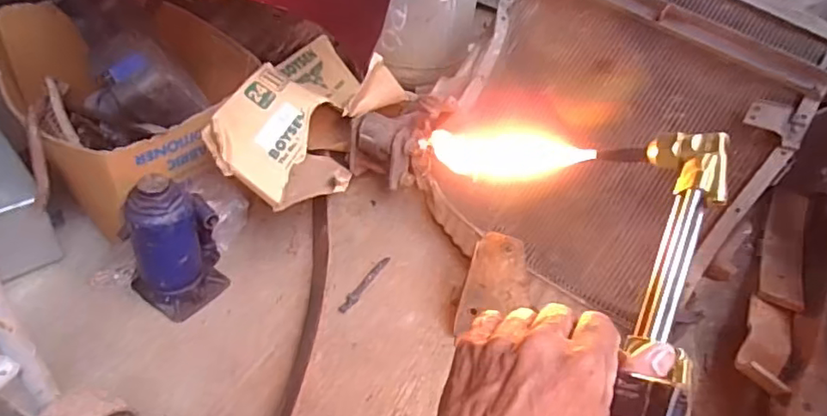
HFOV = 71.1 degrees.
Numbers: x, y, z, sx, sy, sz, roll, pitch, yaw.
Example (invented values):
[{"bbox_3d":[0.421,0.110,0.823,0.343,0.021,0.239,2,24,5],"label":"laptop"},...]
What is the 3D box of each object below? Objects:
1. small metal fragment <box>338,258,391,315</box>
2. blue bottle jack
[{"bbox_3d":[-0.084,0.129,0.983,0.018,0.012,0.138,25,44,19],"label":"small metal fragment"},{"bbox_3d":[-0.364,0.046,0.894,0.111,0.211,0.138,30,46,23],"label":"blue bottle jack"}]

